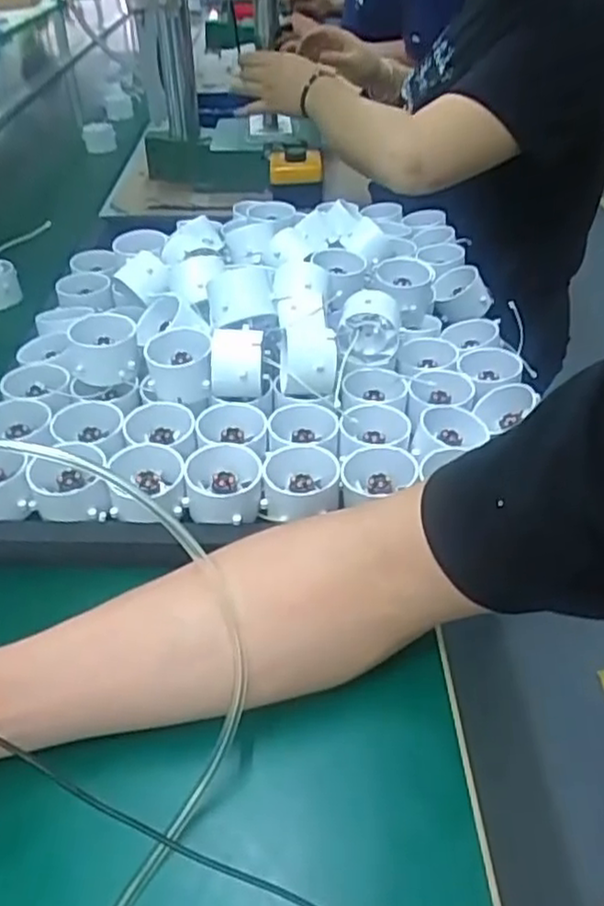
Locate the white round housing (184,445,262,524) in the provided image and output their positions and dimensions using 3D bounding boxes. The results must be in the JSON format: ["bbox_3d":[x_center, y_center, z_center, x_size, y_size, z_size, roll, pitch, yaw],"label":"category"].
[{"bbox_3d":[-0.051,0.021,0.476,0.049,0.034,0.049,-4,38,0],"label":"white round housing"}]

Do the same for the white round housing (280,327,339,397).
[{"bbox_3d":[0.005,-0.066,0.526,0.041,0.041,0.039,-2,38,2],"label":"white round housing"}]

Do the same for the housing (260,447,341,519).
[{"bbox_3d":[-0.001,0.021,0.471,0.049,0.029,0.046,2,38,7],"label":"housing"}]

